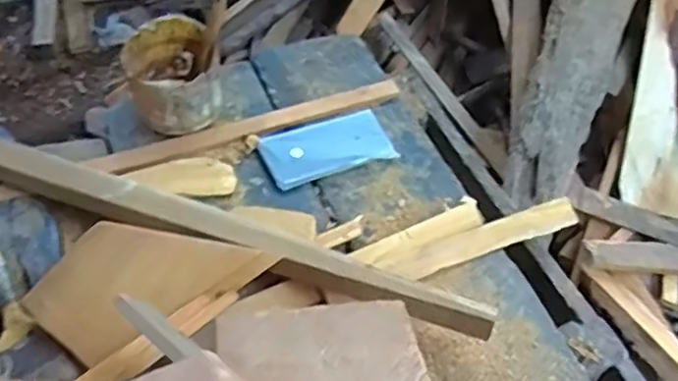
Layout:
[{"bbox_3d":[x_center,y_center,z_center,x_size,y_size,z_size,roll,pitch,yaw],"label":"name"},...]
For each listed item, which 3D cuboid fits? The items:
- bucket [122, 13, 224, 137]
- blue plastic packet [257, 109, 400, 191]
[{"bbox_3d":[-0.219,-0.154,0.859,0.111,0.098,0.122,0,55,0],"label":"bucket"},{"bbox_3d":[-0.019,-0.059,0.872,0.168,0.020,0.087,-18,57,-13],"label":"blue plastic packet"}]

